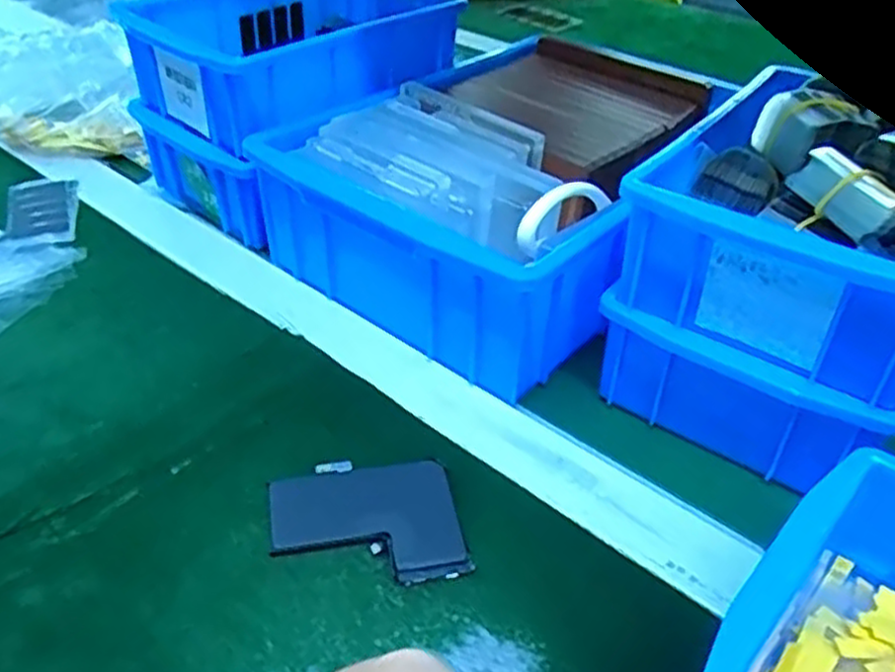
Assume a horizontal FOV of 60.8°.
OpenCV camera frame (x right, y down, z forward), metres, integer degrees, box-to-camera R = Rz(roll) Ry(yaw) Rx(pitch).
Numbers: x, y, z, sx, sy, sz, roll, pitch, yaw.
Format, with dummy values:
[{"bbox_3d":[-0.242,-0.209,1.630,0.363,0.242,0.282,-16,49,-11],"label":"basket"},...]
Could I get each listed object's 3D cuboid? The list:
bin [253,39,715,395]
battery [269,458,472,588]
[{"bbox_3d":[0.038,-0.089,0.470,0.207,0.082,0.257,30,45,31],"label":"bin"},{"bbox_3d":[-0.034,0.077,0.317,0.077,0.004,0.060,-4,38,-8],"label":"battery"}]

